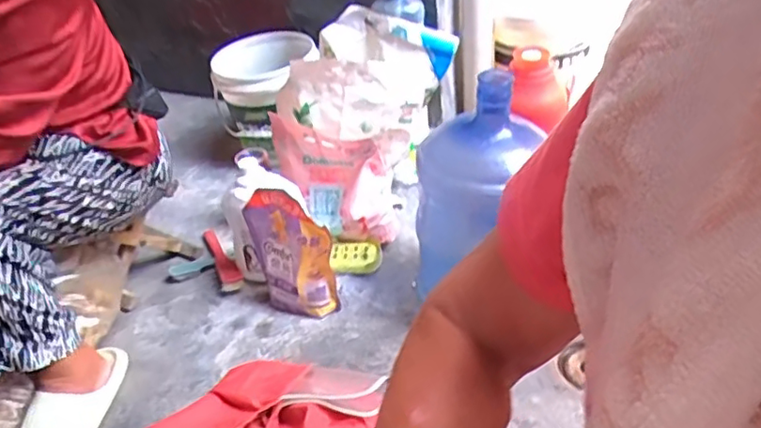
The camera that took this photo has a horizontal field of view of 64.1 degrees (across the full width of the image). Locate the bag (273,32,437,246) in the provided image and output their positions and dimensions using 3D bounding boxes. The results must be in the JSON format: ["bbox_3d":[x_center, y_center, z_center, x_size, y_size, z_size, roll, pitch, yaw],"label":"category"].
[{"bbox_3d":[-0.053,-0.166,1.309,0.238,0.312,0.314,18,44,29],"label":"bag"}]

